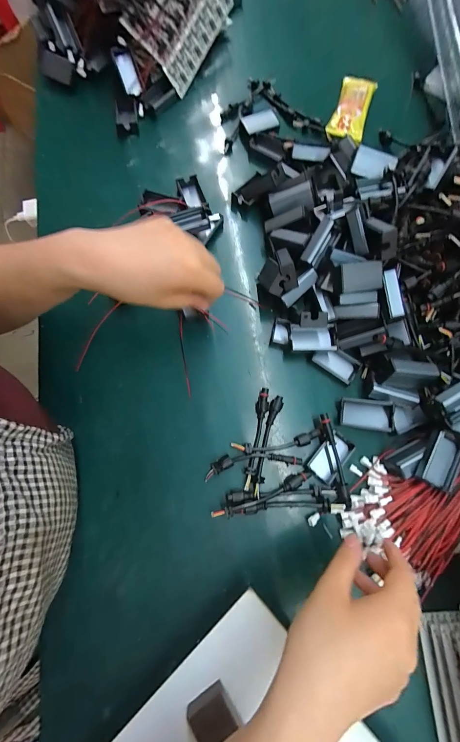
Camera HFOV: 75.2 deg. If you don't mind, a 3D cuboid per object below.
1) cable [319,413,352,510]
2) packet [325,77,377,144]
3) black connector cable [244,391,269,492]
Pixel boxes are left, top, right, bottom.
[{"bbox_3d":[0.108,0.093,0.309,0.012,0.017,0.095,-13,76,-4],"label":"cable"},{"bbox_3d":[0.180,-0.390,0.442,0.051,0.016,0.105,17,75,3],"label":"packet"},{"bbox_3d":[0.029,0.071,0.321,0.013,0.012,0.106,11,75,2],"label":"black connector cable"}]

